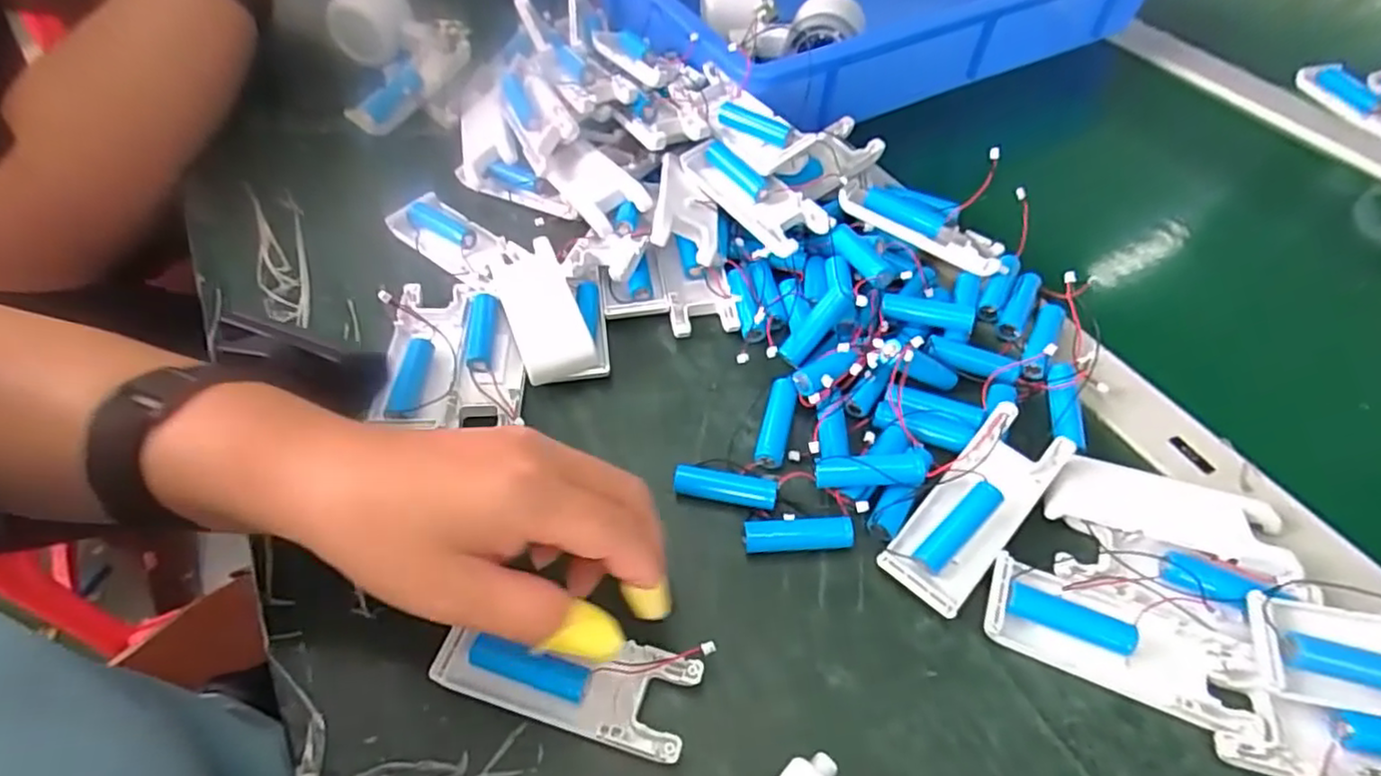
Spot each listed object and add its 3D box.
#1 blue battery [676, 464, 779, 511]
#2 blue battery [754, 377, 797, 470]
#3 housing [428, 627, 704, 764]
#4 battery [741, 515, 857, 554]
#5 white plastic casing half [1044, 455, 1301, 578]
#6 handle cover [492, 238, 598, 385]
[{"bbox_3d":[0.017,0.049,0.329,0.049,0.013,0.012,11,55,9],"label":"blue battery"},{"bbox_3d":[0.045,0.018,0.350,0.015,0.013,0.049,12,55,9],"label":"blue battery"},{"bbox_3d":[-0.051,0.119,0.278,0.104,0.017,0.039,13,55,10],"label":"housing"},{"bbox_3d":[0.051,0.070,0.316,0.050,0.011,0.014,-3,54,-1],"label":"battery"},{"bbox_3d":[0.221,0.058,0.314,0.101,0.012,0.035,15,55,12],"label":"white plastic casing half"},{"bbox_3d":[-0.088,-0.044,0.393,0.039,0.025,0.097,-19,56,-13],"label":"handle cover"}]

